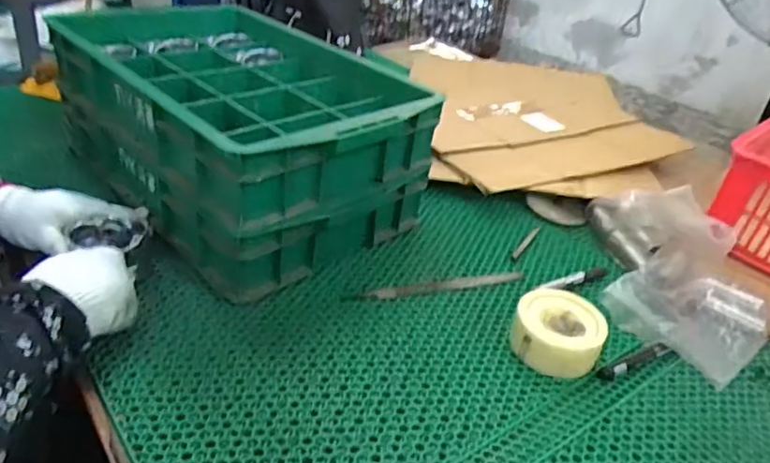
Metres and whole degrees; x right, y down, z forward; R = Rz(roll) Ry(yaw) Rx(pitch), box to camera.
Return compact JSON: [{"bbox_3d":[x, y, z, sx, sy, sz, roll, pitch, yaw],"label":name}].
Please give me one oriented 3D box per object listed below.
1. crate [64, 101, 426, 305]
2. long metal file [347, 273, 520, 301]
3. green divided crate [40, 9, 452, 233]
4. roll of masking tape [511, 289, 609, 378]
[{"bbox_3d":[-0.213,-0.097,0.848,0.324,0.093,0.471,-25,45,-38],"label":"crate"},{"bbox_3d":[0.065,0.069,0.730,0.237,0.004,0.025,-5,36,-18],"label":"long metal file"},{"bbox_3d":[-0.192,-0.187,0.794,0.328,0.117,0.506,-24,44,-40],"label":"green divided crate"},{"bbox_3d":[0.193,0.114,0.640,0.096,0.056,0.096,5,34,-3],"label":"roll of masking tape"}]

